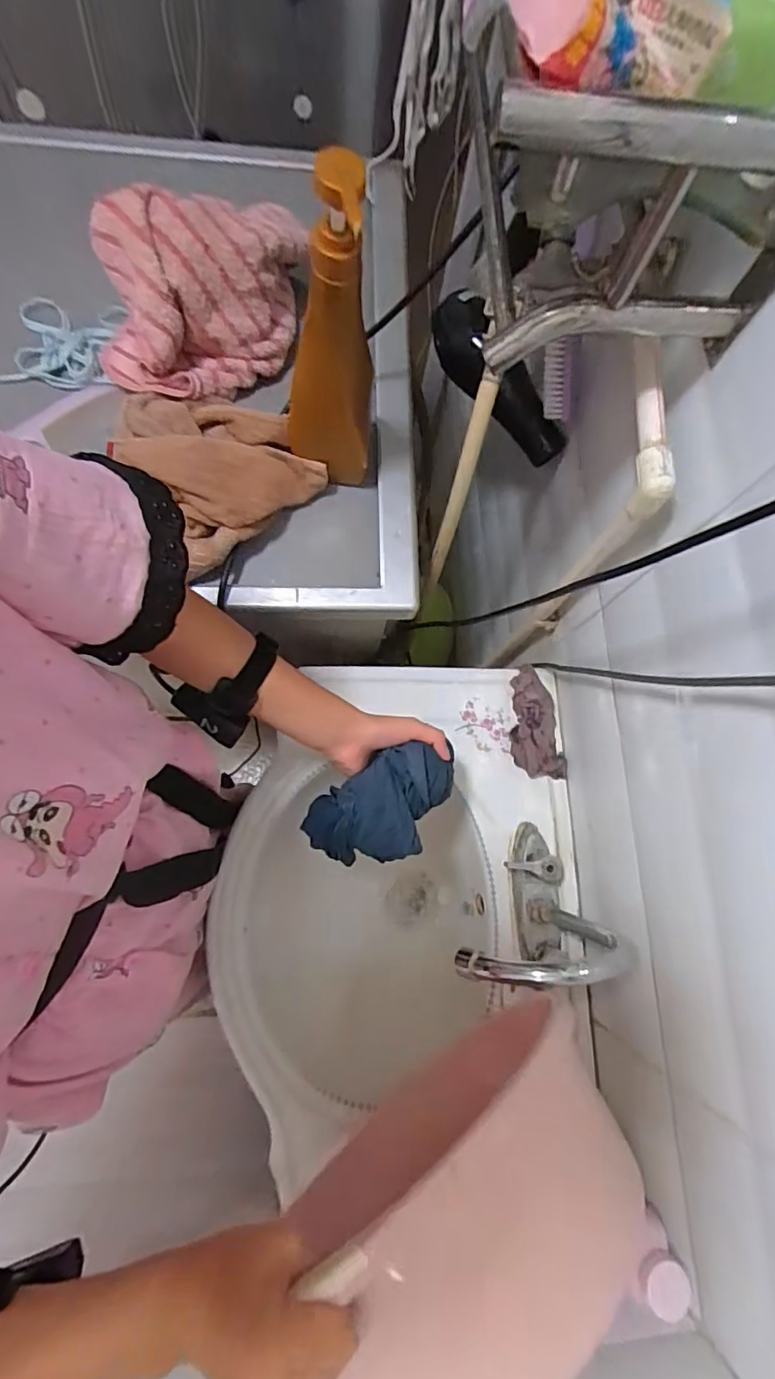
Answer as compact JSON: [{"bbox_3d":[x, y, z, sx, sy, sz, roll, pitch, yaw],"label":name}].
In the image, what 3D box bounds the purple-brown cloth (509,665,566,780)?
[{"bbox_3d":[0.186,0.042,0.697,0.060,0.030,0.143,-6,77,-6],"label":"purple-brown cloth"}]

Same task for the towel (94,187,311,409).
[{"bbox_3d":[-0.184,-0.395,0.555,0.239,0.124,0.136,-21,79,-9],"label":"towel"}]

